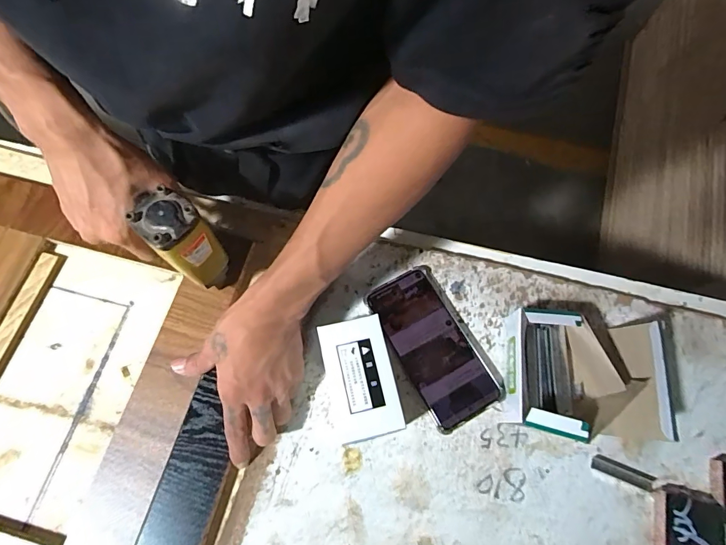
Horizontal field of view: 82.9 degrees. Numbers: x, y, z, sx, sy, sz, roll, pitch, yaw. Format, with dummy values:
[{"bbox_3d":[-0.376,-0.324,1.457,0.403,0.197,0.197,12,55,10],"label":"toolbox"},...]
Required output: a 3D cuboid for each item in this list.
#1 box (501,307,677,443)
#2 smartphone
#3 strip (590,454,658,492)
[{"bbox_3d":[0.212,0.099,0.401,0.134,0.065,0.112,4,70,0],"label":"box"},{"bbox_3d":[0.074,0.074,0.434,0.082,0.016,0.163,-27,73,-10],"label":"smartphone"},{"bbox_3d":[0.253,0.194,0.400,0.057,0.004,0.015,21,71,7],"label":"strip"}]

